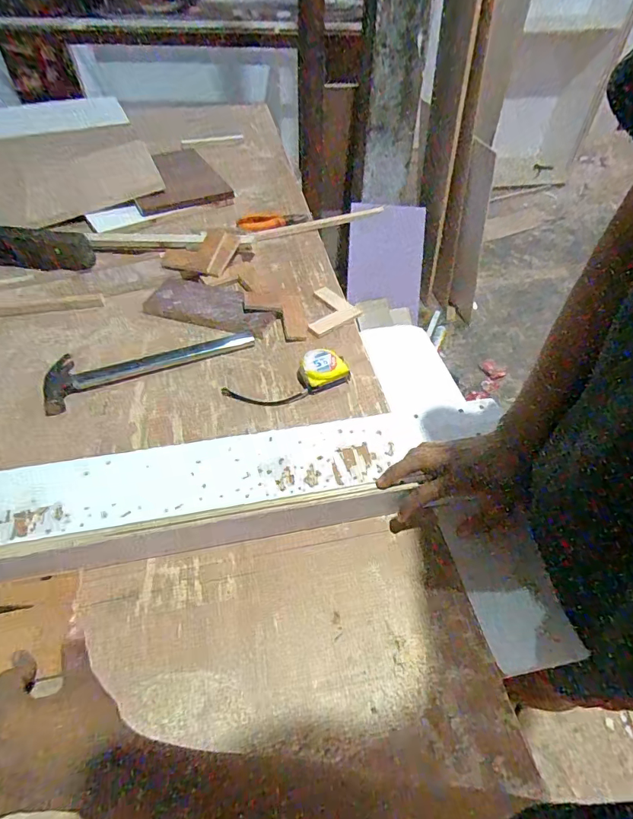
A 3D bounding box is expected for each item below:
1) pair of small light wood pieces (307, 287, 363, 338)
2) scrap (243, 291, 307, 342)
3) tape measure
[{"bbox_3d":[0.012,-0.178,0.784,0.105,0.009,0.098,-33,57,-28],"label":"pair of small light wood pieces"},{"bbox_3d":[-0.073,-0.169,0.759,0.099,0.015,0.123,-5,48,-6],"label":"scrap"},{"bbox_3d":[-0.045,-0.045,0.655,0.184,0.030,0.066,-15,50,-15],"label":"tape measure"}]

